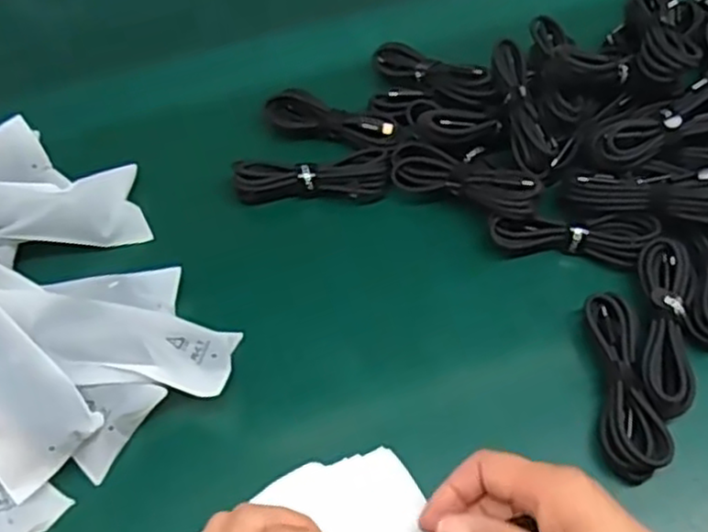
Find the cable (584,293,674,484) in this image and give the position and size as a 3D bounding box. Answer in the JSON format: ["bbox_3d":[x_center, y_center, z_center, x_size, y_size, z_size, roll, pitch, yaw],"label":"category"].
[{"bbox_3d":[0.155,0.065,0.406,0.031,0.025,0.110,1,57,3],"label":"cable"}]

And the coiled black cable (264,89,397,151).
[{"bbox_3d":[-0.018,-0.107,0.531,0.101,0.019,0.027,17,59,13],"label":"coiled black cable"}]

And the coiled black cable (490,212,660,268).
[{"bbox_3d":[0.144,-0.023,0.465,0.102,0.019,0.034,7,58,7],"label":"coiled black cable"}]

